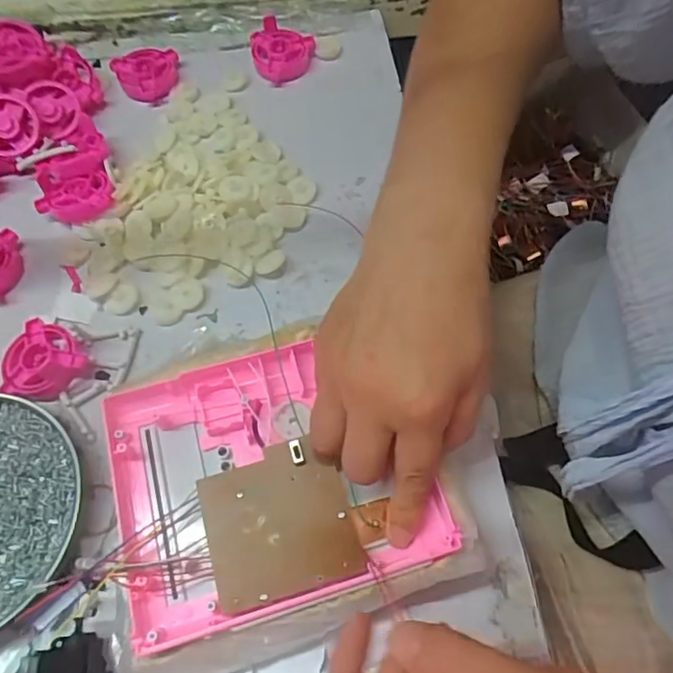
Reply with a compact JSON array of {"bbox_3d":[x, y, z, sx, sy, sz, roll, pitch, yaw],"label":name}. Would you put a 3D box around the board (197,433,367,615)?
[{"bbox_3d":[-0.030,0.093,0.290,0.073,0.009,0.072,-14,63,-6],"label":"board"}]

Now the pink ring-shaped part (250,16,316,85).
[{"bbox_3d":[-0.046,-0.248,0.485,0.054,0.021,0.051,-12,63,-5],"label":"pink ring-shaped part"}]

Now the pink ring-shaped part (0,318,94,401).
[{"bbox_3d":[-0.187,0.017,0.361,0.052,0.019,0.050,0,63,1],"label":"pink ring-shaped part"}]

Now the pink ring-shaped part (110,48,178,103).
[{"bbox_3d":[-0.158,-0.222,0.478,0.053,0.018,0.047,-20,64,-9],"label":"pink ring-shaped part"}]

